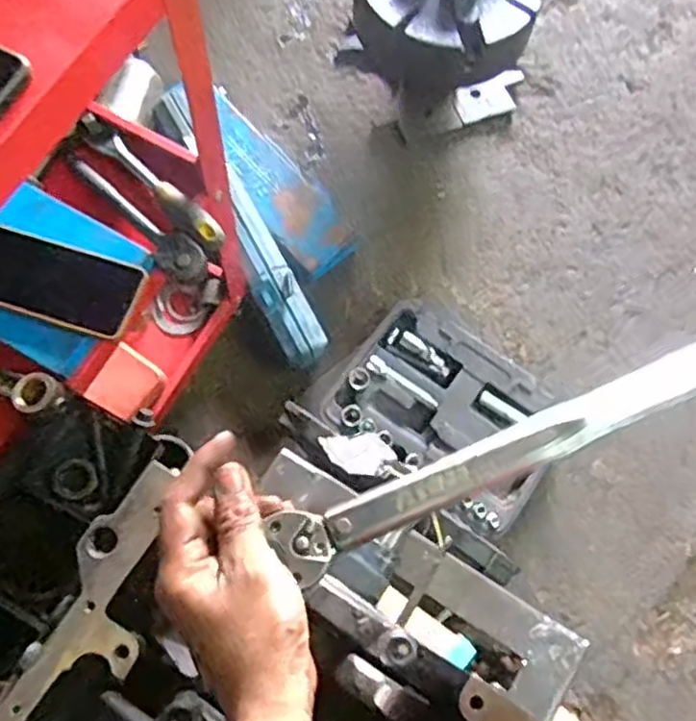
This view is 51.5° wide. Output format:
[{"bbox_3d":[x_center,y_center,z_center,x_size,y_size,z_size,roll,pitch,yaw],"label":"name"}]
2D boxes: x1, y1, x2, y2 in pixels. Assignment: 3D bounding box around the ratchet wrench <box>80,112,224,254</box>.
[{"bbox_3d":[-0.212,-0.194,0.779,0.034,0.037,0.240,-41,64,-11],"label":"ratchet wrench"}]

